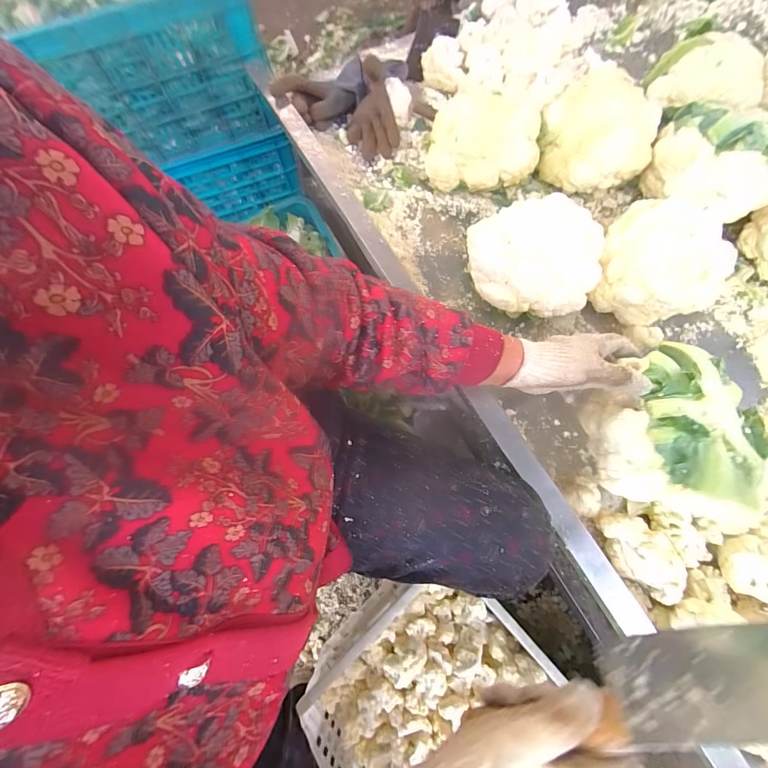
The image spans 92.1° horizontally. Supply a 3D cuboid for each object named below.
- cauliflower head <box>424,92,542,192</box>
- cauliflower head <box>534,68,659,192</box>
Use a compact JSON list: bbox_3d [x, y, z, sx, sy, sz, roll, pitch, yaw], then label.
[{"bbox_3d":[0.159,-0.384,0.591,0.174,0.100,0.115,7,74,4],"label":"cauliflower head"},{"bbox_3d":[0.328,-0.393,0.582,0.151,0.102,0.122,-3,73,1],"label":"cauliflower head"}]

